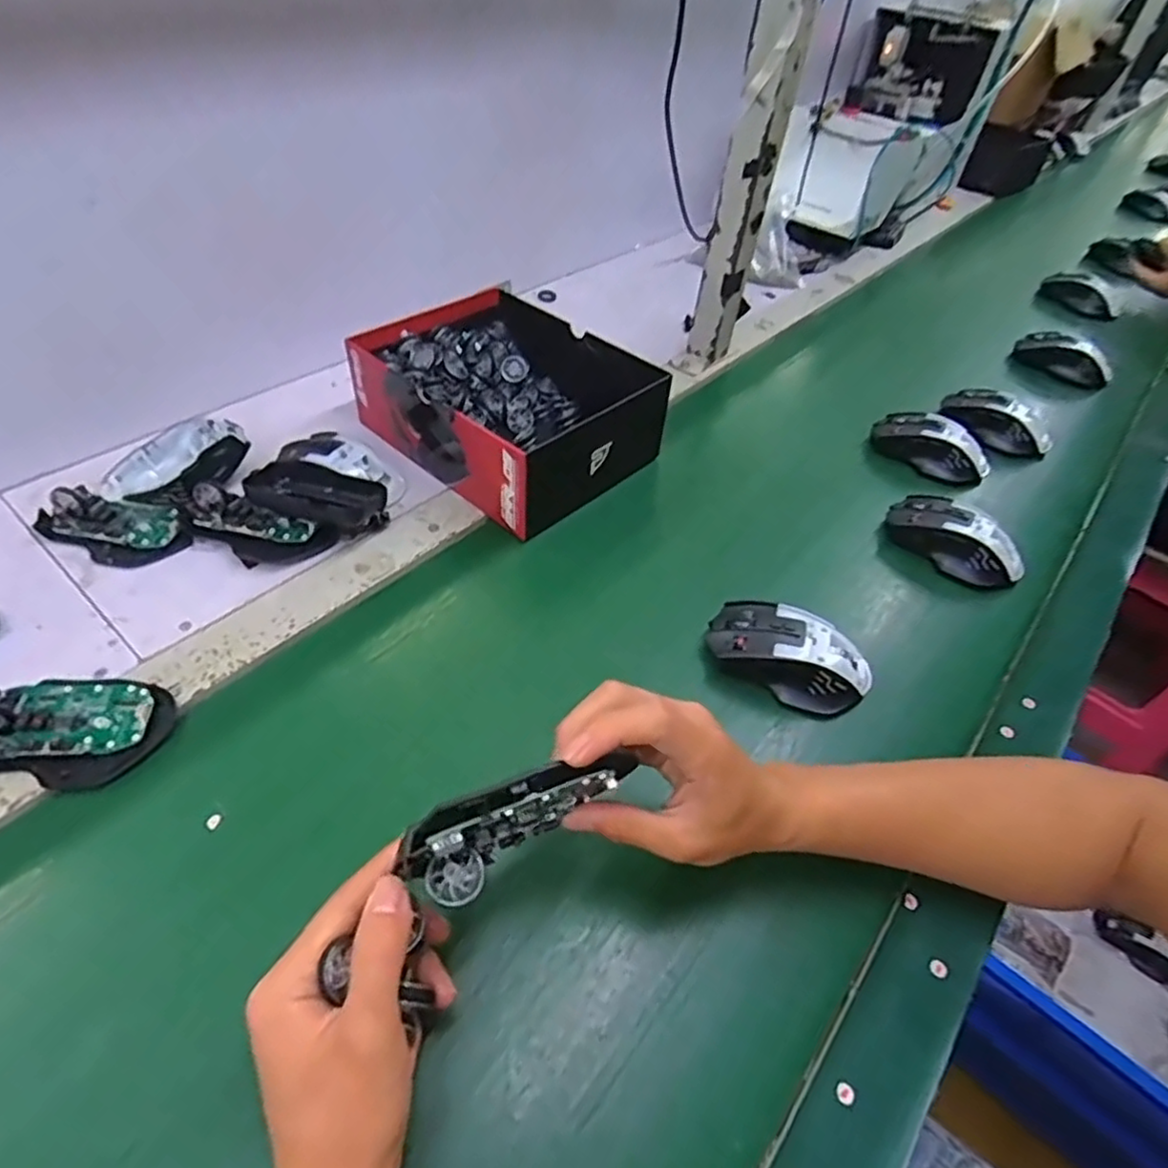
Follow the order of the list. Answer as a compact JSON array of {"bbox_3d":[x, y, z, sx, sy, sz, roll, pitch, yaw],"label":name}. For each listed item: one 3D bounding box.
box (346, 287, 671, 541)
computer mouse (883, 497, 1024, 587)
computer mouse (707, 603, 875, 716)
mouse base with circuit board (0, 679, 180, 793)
[{"bbox_3d":[-0.074,-0.173,0.628,0.252,0.084,0.190,35,53,24],"label":"box"},{"bbox_3d":[0.327,-0.041,0.584,0.061,0.039,0.116,-33,58,-30],"label":"computer mouse"},{"bbox_3d":[0.148,0.049,0.477,0.115,0.032,0.060,23,49,14],"label":"computer mouse"},{"bbox_3d":[-0.315,0.085,0.402,0.106,0.029,0.067,5,47,-1],"label":"mouse base with circuit board"}]

